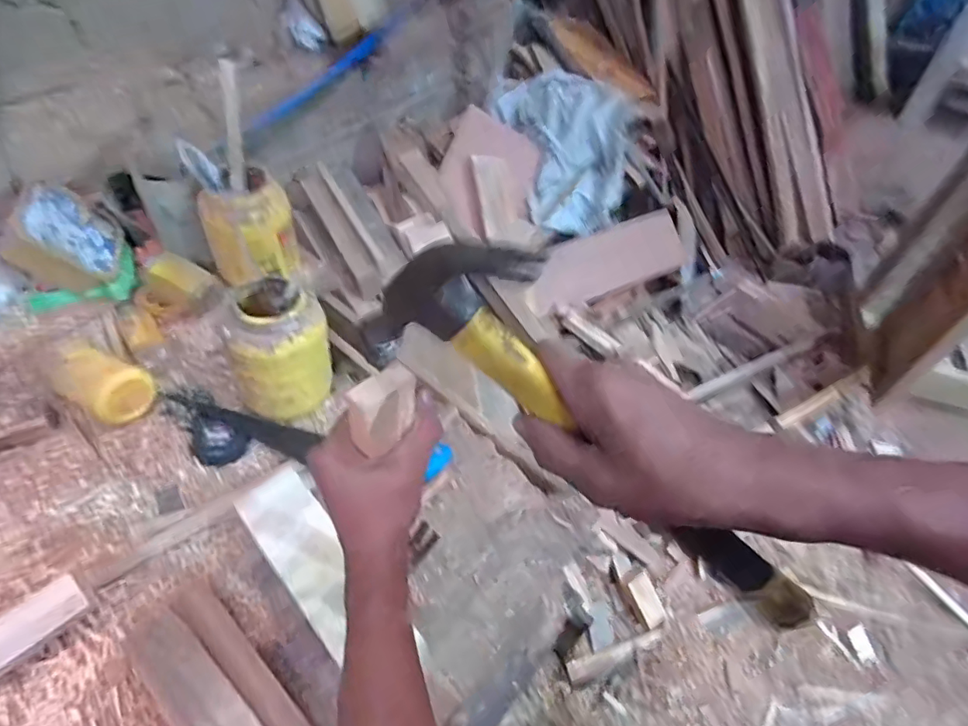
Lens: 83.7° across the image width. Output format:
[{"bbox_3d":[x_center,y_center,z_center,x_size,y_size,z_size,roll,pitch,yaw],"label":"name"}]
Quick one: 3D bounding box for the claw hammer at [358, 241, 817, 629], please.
[{"bbox_3d":[0.076,0.054,0.323,0.323,0.112,0.030,42,52,-8],"label":"claw hammer"}]

